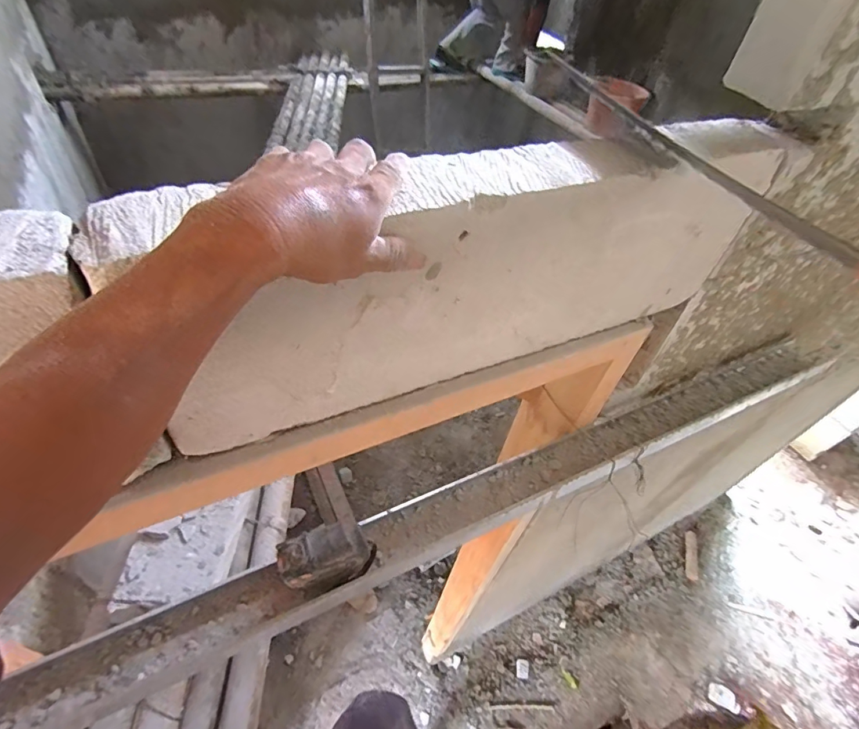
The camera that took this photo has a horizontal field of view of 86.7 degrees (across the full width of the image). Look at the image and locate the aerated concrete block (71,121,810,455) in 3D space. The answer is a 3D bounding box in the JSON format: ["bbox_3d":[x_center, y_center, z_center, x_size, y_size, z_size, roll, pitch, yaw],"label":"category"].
[{"bbox_3d":[0.065,-0.086,0.418,0.575,0.198,0.062,-18,53,-18],"label":"aerated concrete block"}]

